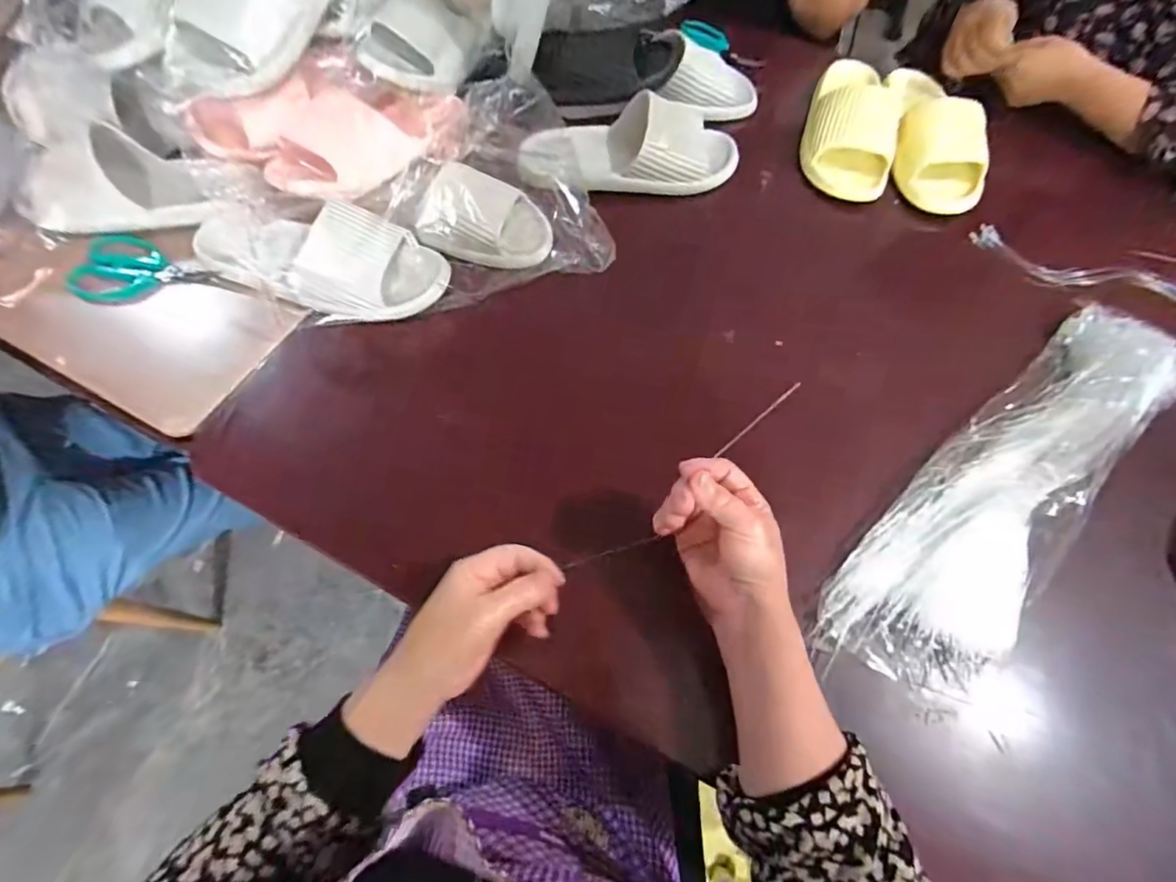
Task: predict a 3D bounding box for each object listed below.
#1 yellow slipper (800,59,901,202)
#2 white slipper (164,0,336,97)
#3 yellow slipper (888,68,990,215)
[{"bbox_3d":[0.354,-0.431,0.699,0.109,0.062,0.234,15,65,4],"label":"yellow slipper"},{"bbox_3d":[-0.336,-0.475,0.552,0.099,0.071,0.279,24,66,8],"label":"white slipper"},{"bbox_3d":[0.460,-0.416,0.692,0.120,0.060,0.233,10,65,1],"label":"yellow slipper"}]

